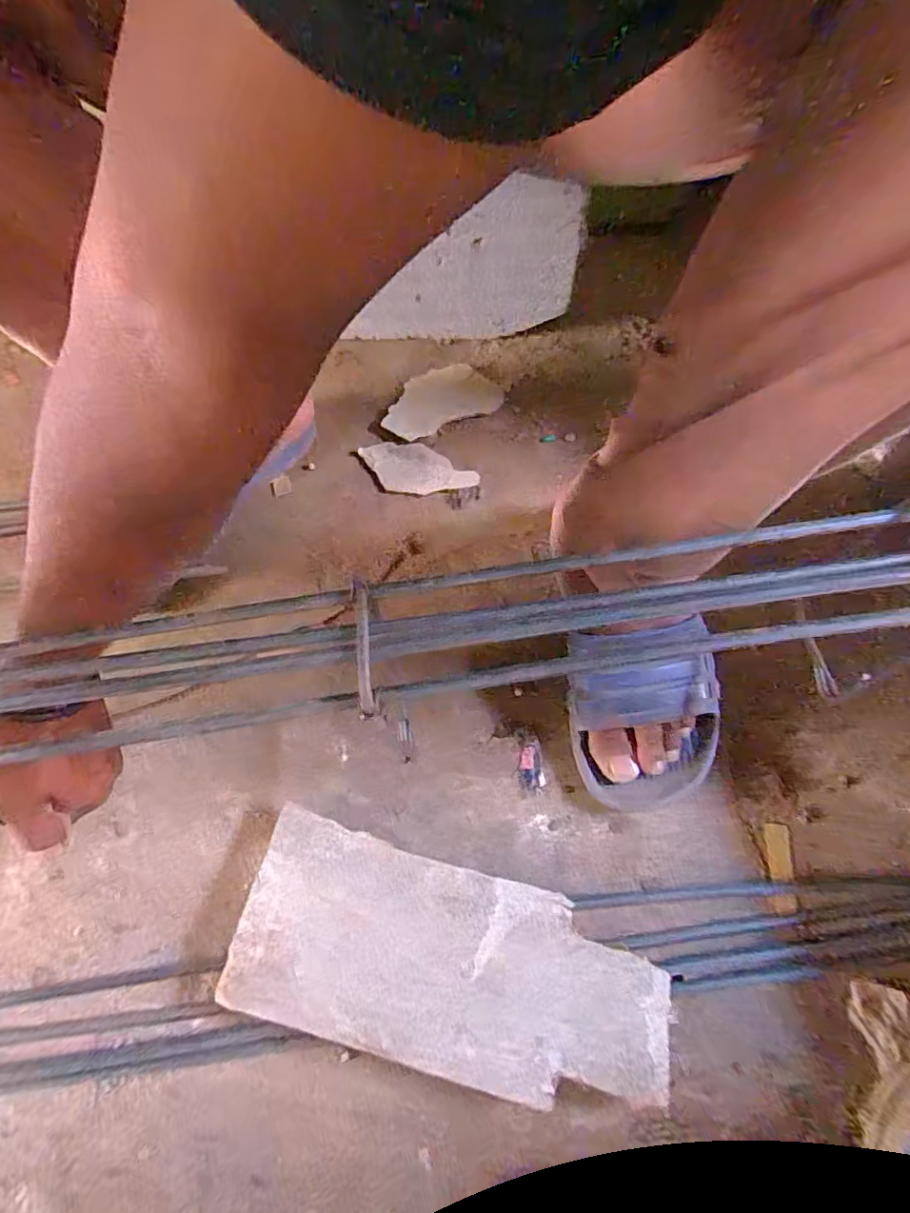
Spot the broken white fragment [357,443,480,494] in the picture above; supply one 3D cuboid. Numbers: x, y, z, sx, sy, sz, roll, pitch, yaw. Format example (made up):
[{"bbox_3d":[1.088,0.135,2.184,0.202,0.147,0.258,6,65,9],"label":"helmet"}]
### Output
[{"bbox_3d":[-0.035,-0.129,0.528,0.109,0.008,0.054,3,65,3],"label":"broken white fragment"}]

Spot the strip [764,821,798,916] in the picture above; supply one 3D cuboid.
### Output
[{"bbox_3d":[0.220,0.177,0.382,0.017,0.005,0.056,9,66,6],"label":"strip"}]

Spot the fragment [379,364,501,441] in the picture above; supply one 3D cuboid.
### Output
[{"bbox_3d":[-0.018,-0.208,0.564,0.117,0.009,0.075,-23,66,-9],"label":"fragment"}]

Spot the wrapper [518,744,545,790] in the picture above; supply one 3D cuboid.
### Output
[{"bbox_3d":[0.054,0.117,0.411,0.019,0.004,0.029,-10,65,-3],"label":"wrapper"}]

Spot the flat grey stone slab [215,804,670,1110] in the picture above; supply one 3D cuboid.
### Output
[{"bbox_3d":[-0.005,0.219,0.348,0.256,0.032,0.104,14,66,8],"label":"flat grey stone slab"}]

